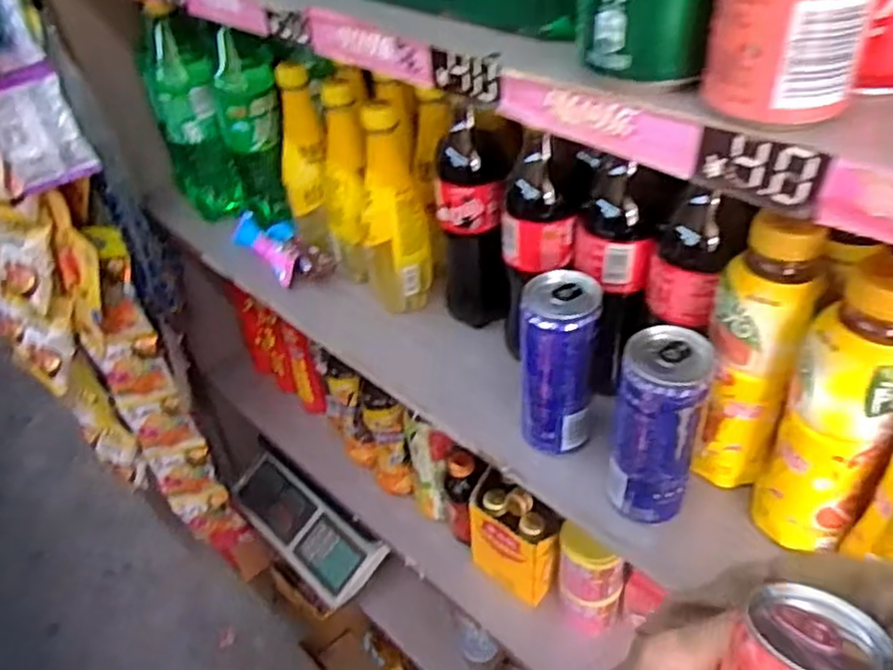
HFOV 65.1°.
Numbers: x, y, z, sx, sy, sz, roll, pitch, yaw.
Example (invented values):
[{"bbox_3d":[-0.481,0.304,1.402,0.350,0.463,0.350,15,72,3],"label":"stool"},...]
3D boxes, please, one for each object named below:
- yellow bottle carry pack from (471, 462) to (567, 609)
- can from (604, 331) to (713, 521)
[{"bbox_3d":[0.077,0.234,0.781,0.123,0.121,0.058,28,51,32],"label":"yellow bottle carry pack"},{"bbox_3d":[0.144,0.067,0.481,0.060,0.140,0.052,10,43,17],"label":"can"}]

